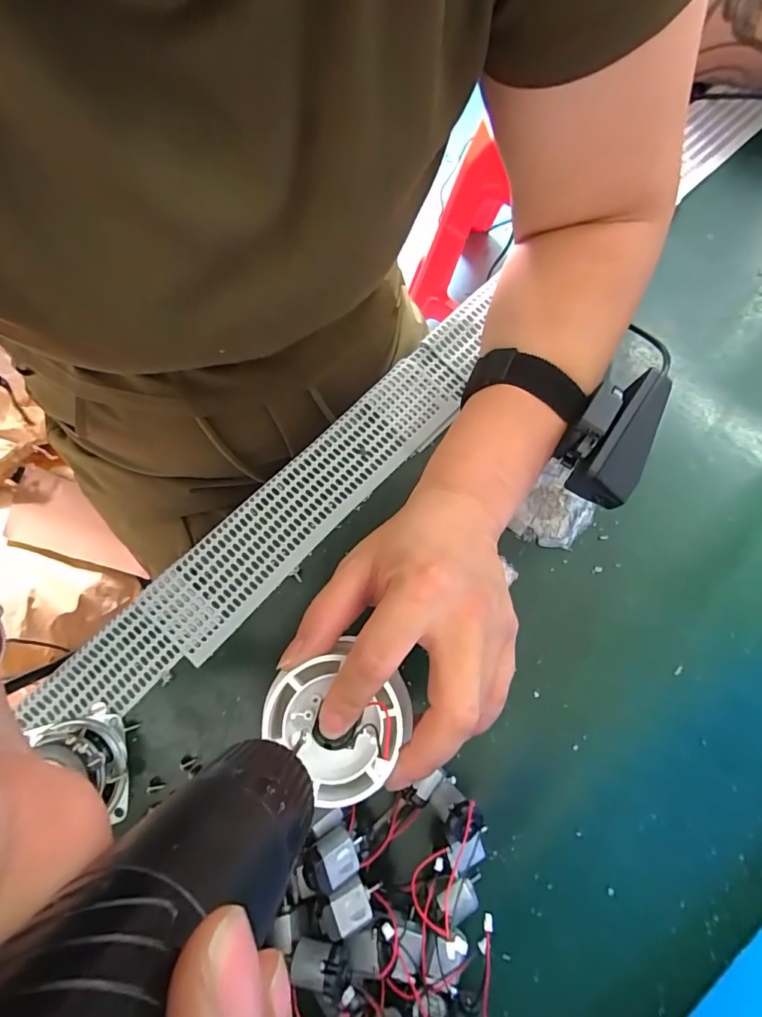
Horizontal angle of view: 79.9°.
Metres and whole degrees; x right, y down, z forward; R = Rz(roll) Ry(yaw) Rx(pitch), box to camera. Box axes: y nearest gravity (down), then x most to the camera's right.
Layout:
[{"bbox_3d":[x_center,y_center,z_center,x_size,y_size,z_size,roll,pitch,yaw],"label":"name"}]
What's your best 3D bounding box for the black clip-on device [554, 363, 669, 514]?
[{"bbox_3d":[0.120,-0.039,0.241,0.040,0.030,0.068,24,76,2],"label":"black clip-on device"}]

